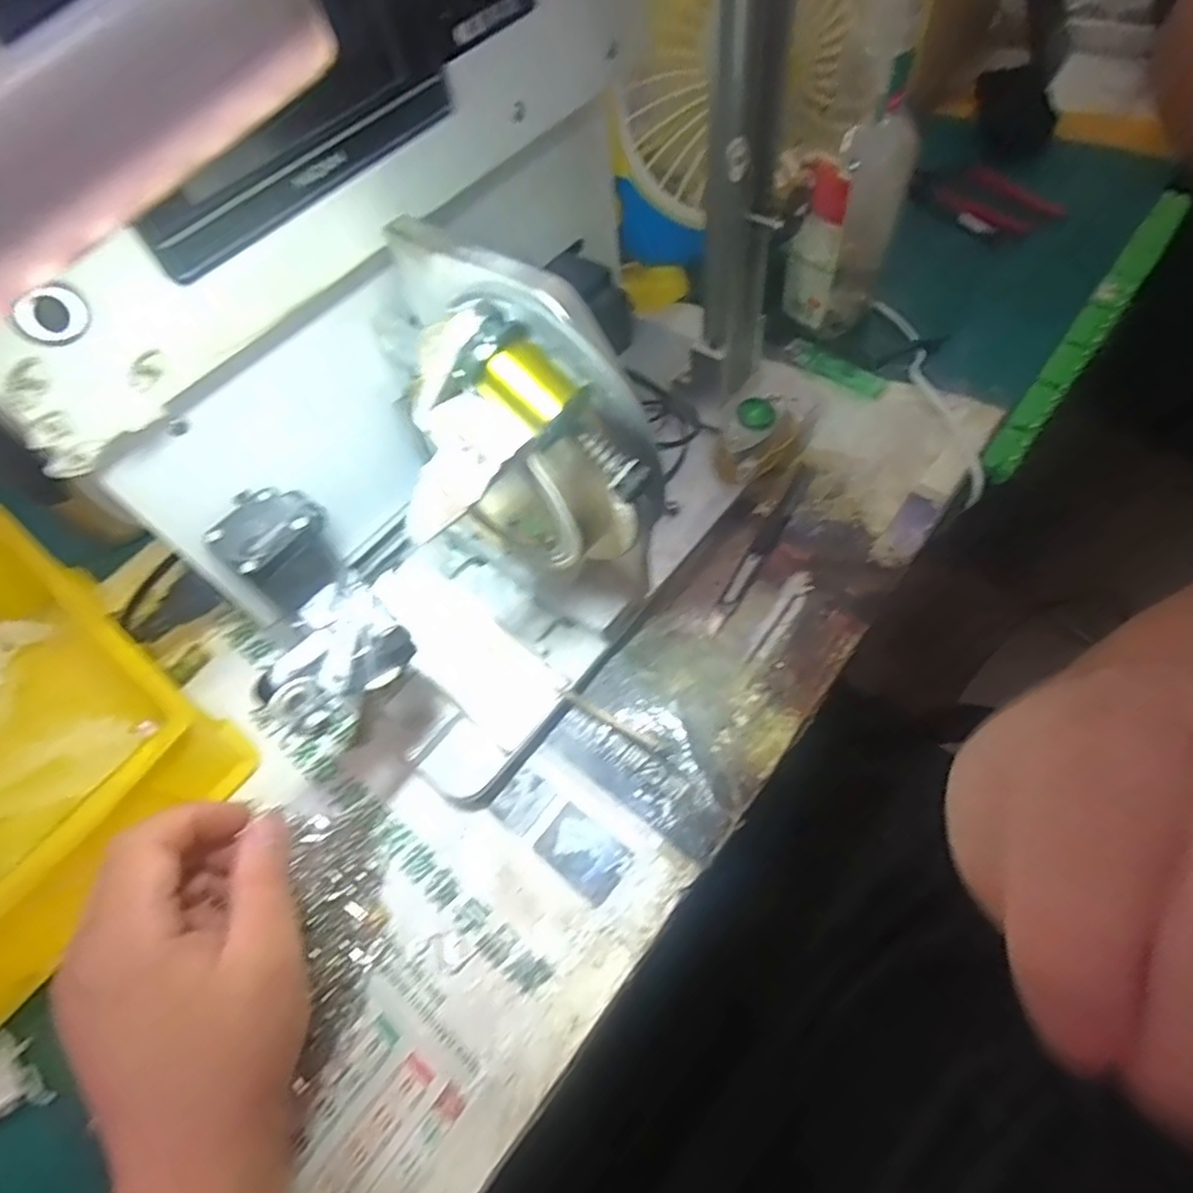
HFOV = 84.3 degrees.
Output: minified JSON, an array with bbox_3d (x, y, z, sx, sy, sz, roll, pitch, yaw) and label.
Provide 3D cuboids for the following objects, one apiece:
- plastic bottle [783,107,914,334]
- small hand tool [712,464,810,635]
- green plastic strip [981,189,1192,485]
[{"bbox_3d":[0.170,-0.251,0.454,0.062,0.124,0.050,20,64,18],"label":"plastic bottle"},{"bbox_3d":[0.104,-0.033,0.412,0.012,0.004,0.138,27,66,21],"label":"small hand tool"},{"bbox_3d":[0.358,-0.201,0.467,0.023,0.012,0.345,33,68,23],"label":"green plastic strip"}]

